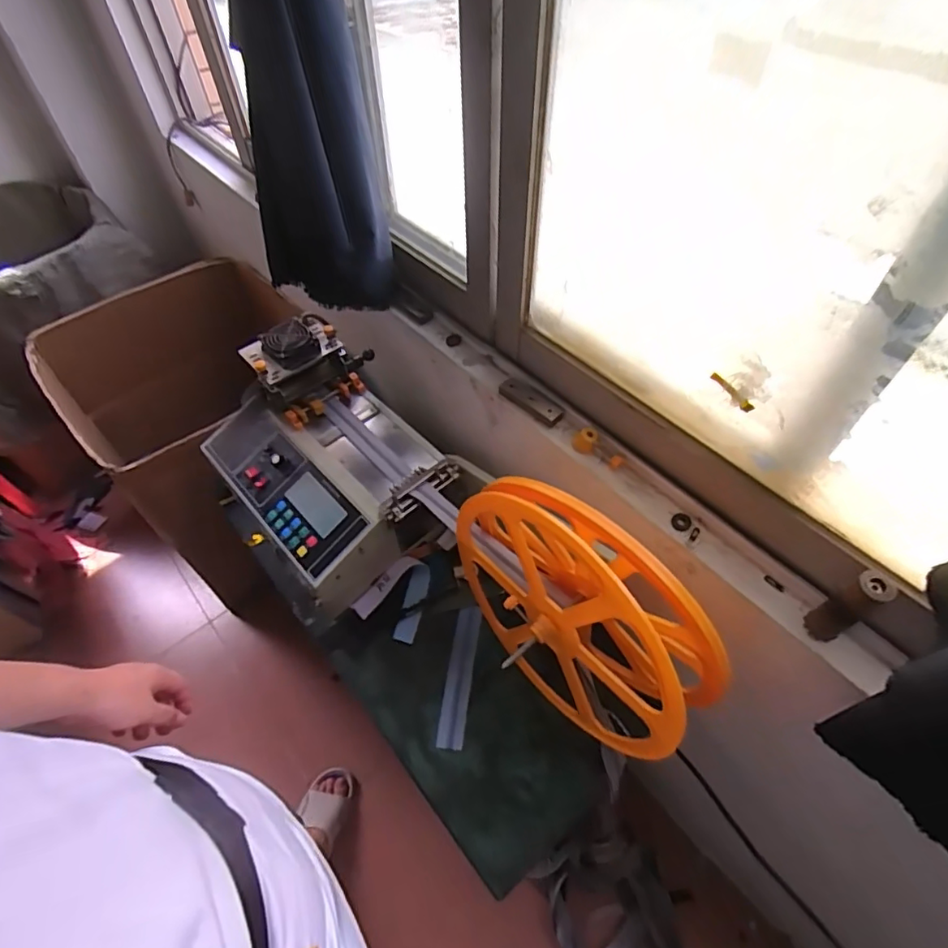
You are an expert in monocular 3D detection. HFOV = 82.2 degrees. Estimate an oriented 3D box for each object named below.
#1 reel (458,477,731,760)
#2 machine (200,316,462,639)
[{"bbox_3d":[0.116,0.171,0.682,0.117,0.312,0.364,-39,62,-24],"label":"reel"},{"bbox_3d":[-0.264,-0.011,0.944,0.331,0.285,0.402,-33,60,-21],"label":"machine"}]

